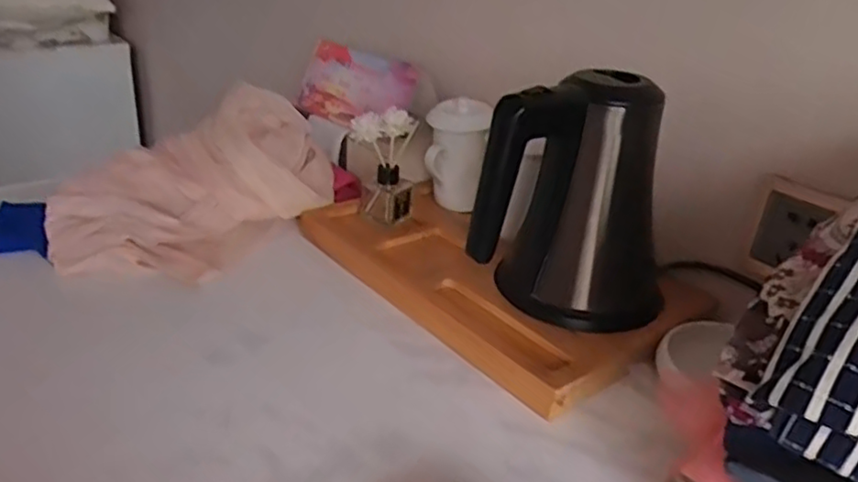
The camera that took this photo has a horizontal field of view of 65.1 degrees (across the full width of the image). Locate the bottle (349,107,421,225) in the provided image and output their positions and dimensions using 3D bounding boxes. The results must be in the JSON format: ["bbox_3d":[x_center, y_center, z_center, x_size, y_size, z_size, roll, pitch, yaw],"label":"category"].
[{"bbox_3d":[-0.048,-0.082,0.743,0.064,0.114,0.058,12,27,14],"label":"bottle"}]

